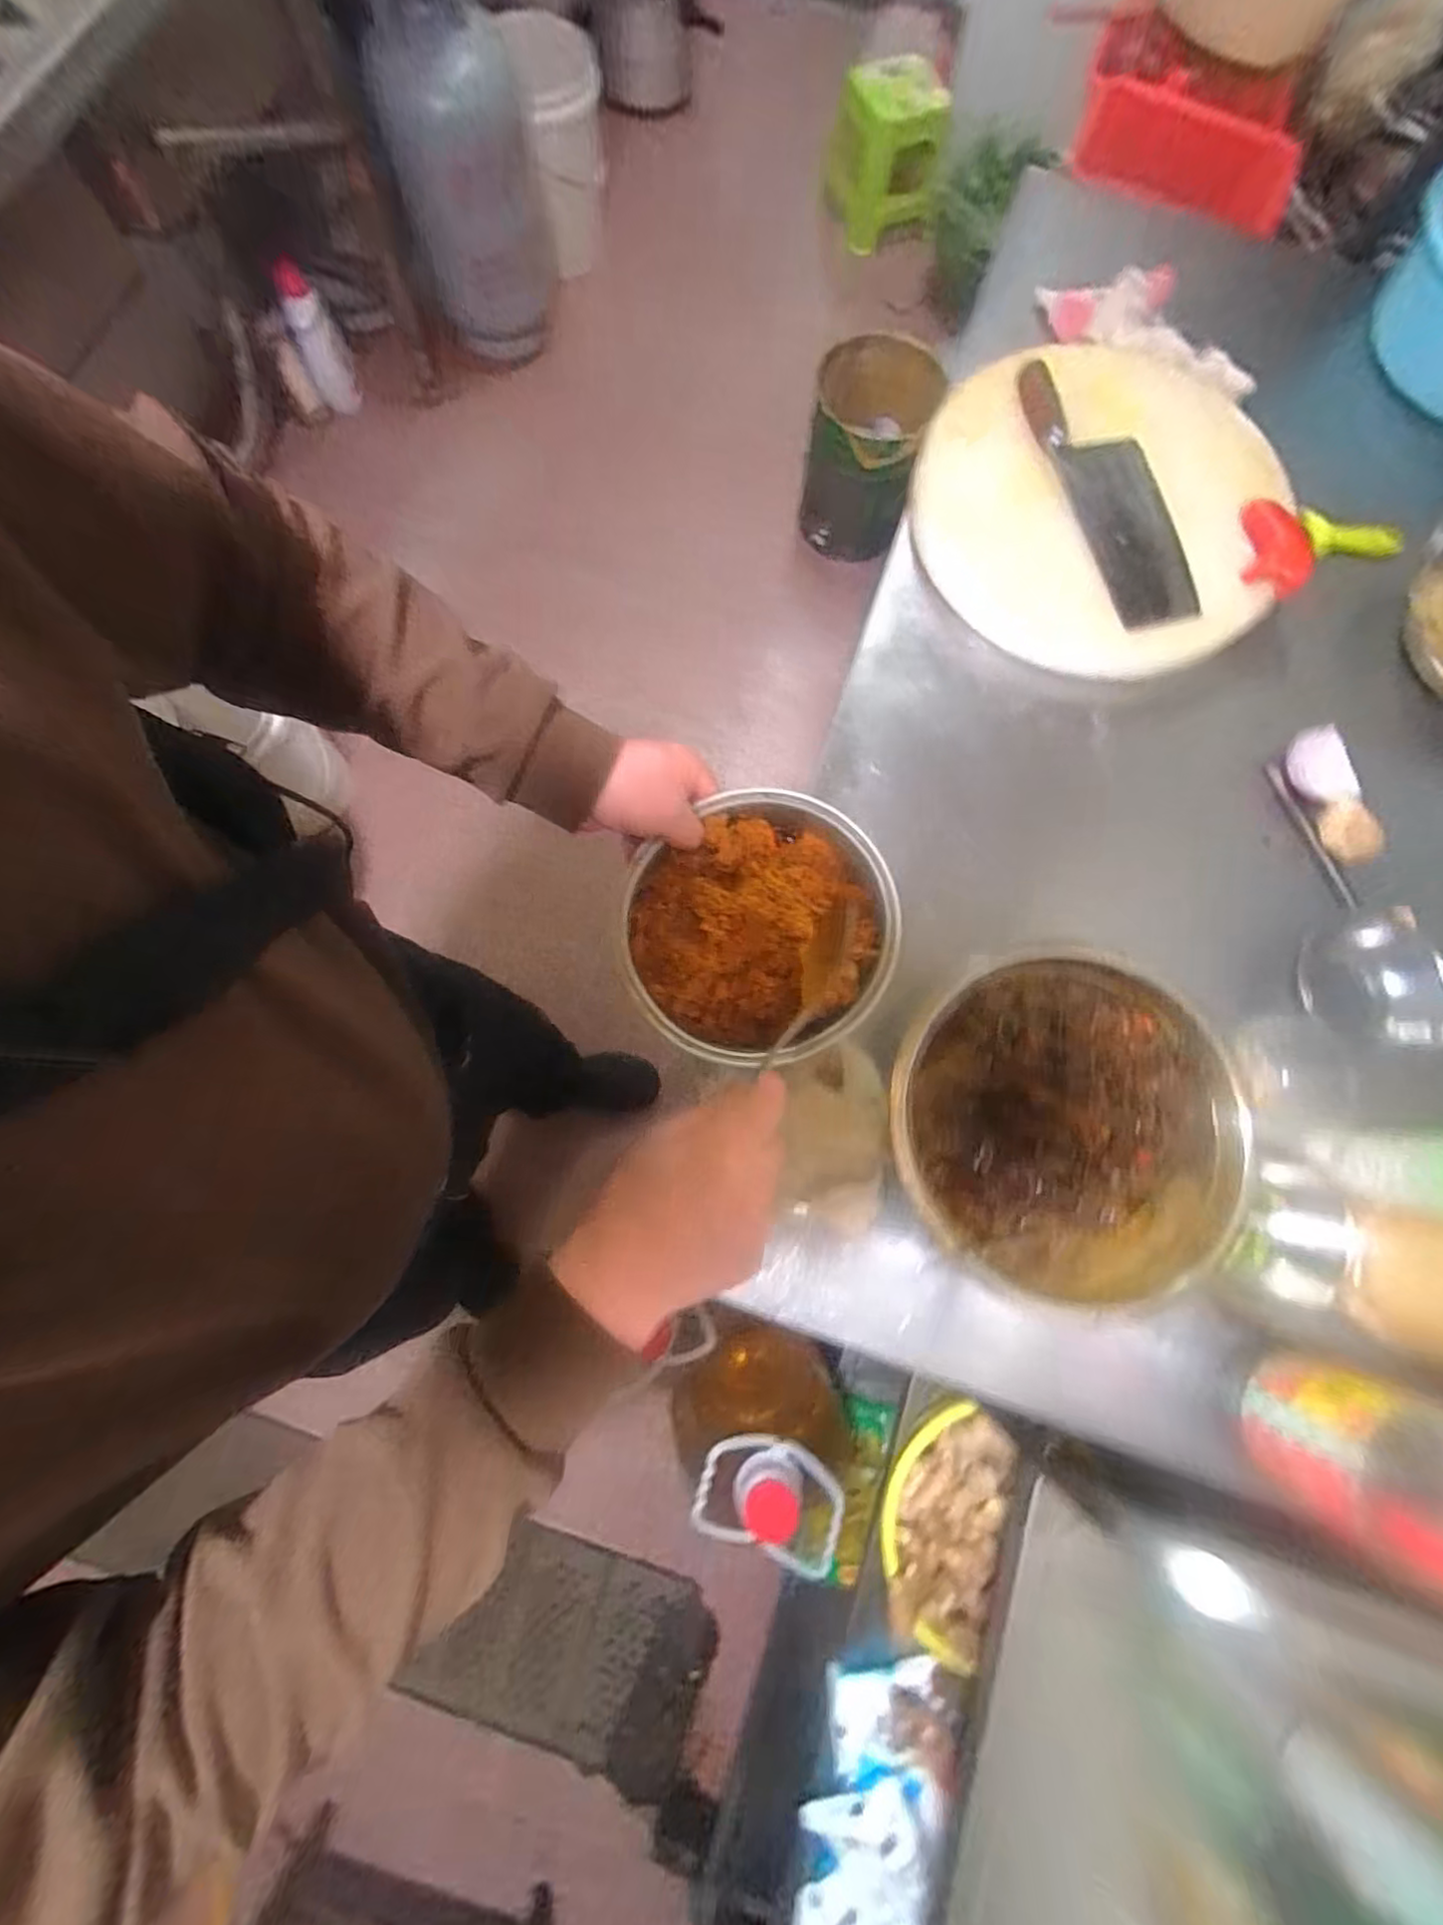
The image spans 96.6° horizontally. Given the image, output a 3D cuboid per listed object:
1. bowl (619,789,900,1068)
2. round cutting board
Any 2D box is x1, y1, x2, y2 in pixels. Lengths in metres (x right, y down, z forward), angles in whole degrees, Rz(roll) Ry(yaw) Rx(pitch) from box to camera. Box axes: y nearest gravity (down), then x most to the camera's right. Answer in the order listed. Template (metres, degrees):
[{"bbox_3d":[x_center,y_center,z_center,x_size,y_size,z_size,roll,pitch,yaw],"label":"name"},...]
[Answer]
[{"bbox_3d":[0.031,-0.022,0.503,0.204,0.082,0.188,0,79,0],"label":"bowl"},{"bbox_3d":[0.431,-0.550,0.729,0.394,0.031,0.430,12,79,2],"label":"round cutting board"}]

